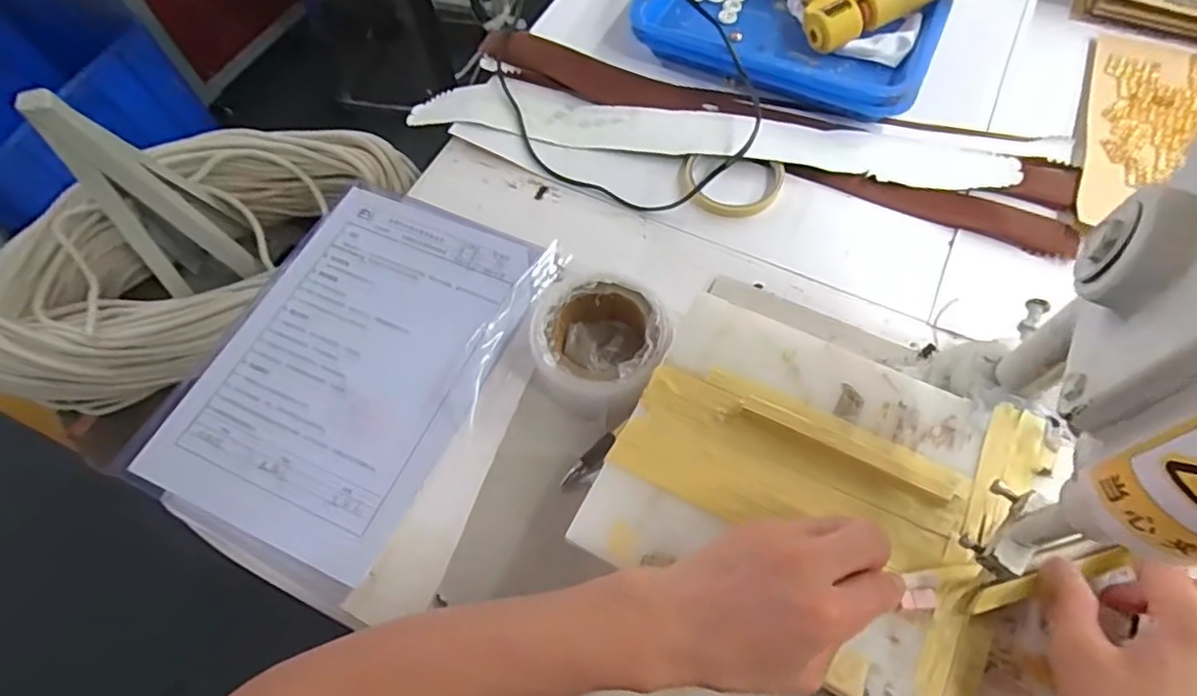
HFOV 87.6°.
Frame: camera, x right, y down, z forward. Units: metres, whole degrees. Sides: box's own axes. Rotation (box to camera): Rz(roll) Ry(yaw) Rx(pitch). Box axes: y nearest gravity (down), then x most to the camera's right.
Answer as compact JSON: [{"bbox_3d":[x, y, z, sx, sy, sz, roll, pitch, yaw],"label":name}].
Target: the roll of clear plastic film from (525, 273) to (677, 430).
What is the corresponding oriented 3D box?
[{"bbox_3d":[-0.001,-0.001,0.478,0.105,0.046,0.105,-1,64,2],"label":"roll of clear plastic film"}]

